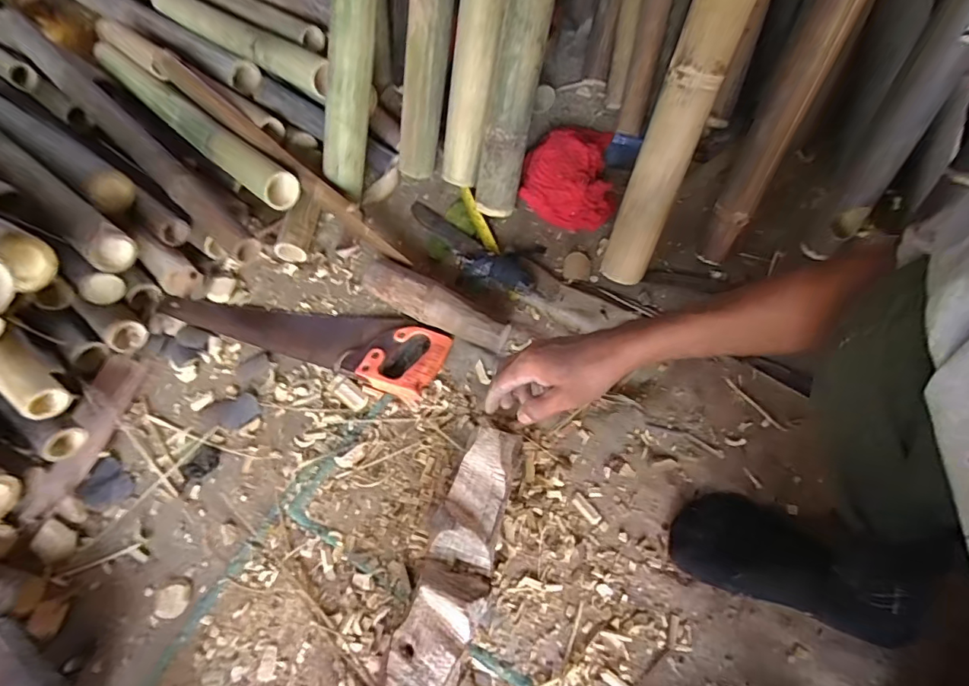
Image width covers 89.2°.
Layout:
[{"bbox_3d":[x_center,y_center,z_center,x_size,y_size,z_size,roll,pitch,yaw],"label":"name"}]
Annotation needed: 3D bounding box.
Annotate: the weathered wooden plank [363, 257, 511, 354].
[{"bbox_3d":[-0.077,-0.059,0.776,0.250,0.064,0.063,26,64,19],"label":"weathered wooden plank"}]

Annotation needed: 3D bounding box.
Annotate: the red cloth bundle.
[{"bbox_3d":[0.158,-0.327,0.927,0.175,0.068,0.247,-1,58,4],"label":"red cloth bundle"}]

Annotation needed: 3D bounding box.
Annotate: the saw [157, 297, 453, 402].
[{"bbox_3d":[-0.295,-0.030,0.803,0.491,0.031,0.119,17,61,14],"label":"saw"}]

